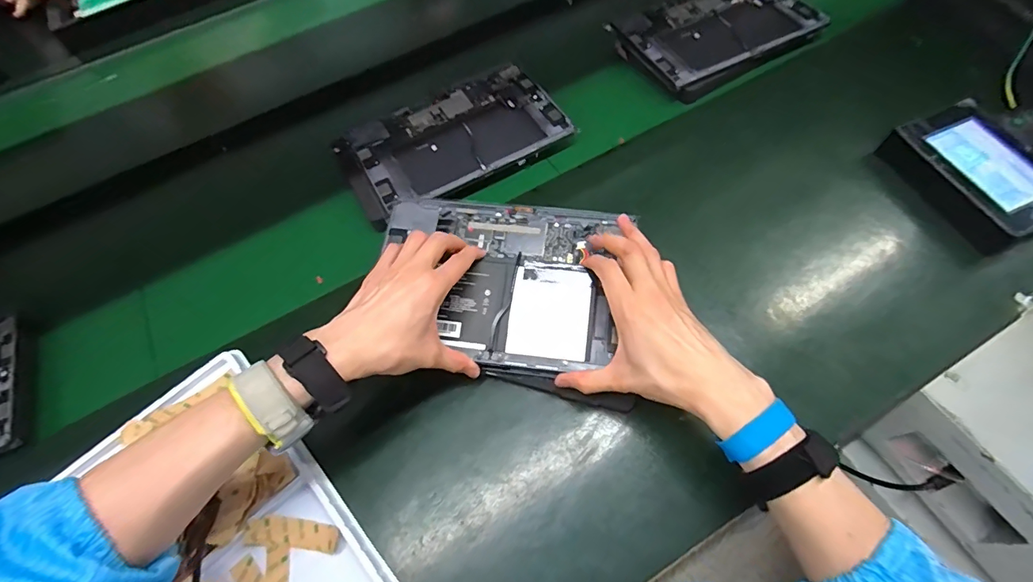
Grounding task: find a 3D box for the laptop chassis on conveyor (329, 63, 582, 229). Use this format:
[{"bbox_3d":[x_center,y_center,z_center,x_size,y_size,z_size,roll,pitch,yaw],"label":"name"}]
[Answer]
[{"bbox_3d":[-0.082,-0.191,0.570,0.273,0.021,0.163,-29,63,-10],"label":"laptop chassis on conveyor"}]

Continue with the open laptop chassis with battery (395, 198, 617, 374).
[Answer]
[{"bbox_3d":[-0.020,-0.013,0.444,0.225,0.026,0.166,6,62,5],"label":"open laptop chassis with battery"}]

